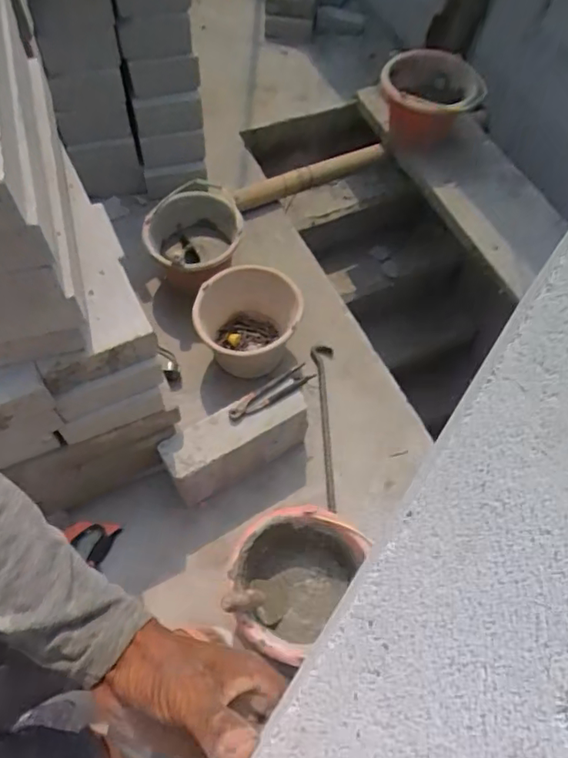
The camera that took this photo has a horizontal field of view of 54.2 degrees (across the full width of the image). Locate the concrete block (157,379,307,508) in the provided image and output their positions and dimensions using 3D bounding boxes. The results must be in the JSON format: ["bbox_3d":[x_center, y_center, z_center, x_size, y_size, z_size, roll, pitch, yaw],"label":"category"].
[{"bbox_3d":[-0.110,0.156,1.331,0.344,0.205,0.109,-28,65,-16],"label":"concrete block"}]

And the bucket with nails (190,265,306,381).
[{"bbox_3d":[-0.098,-0.144,1.493,0.284,0.227,0.266,1,61,-1],"label":"bucket with nails"}]

